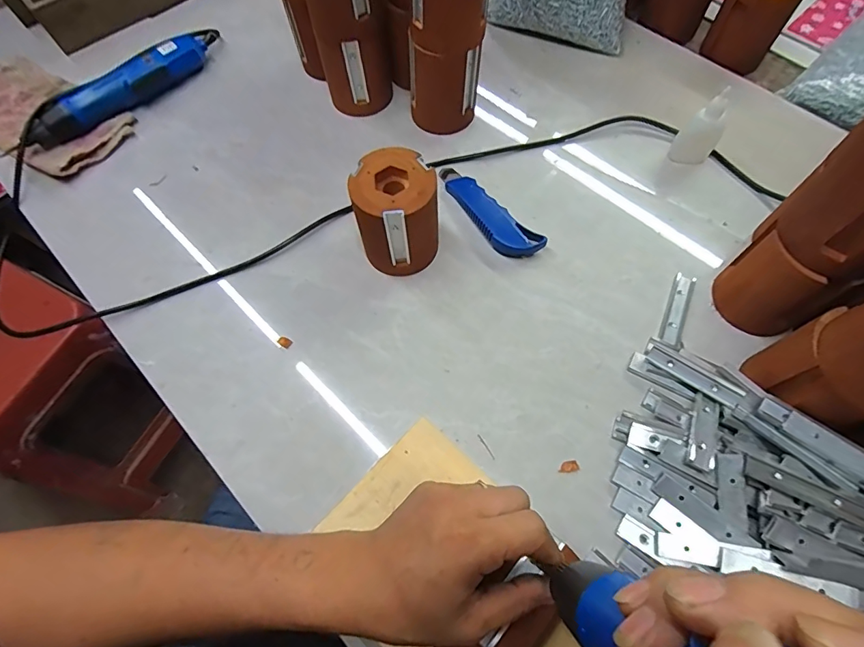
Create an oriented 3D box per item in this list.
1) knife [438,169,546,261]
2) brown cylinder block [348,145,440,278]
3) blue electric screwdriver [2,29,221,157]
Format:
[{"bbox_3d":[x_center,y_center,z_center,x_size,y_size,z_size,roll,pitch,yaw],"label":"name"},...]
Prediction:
[{"bbox_3d":[0.056,-0.123,0.499,0.039,0.024,0.147,-38,70,-14],"label":"knife"},{"bbox_3d":[-0.034,-0.105,0.452,0.080,0.102,0.079,-13,66,-4],"label":"brown cylinder block"},{"bbox_3d":[-0.392,-0.300,0.584,0.035,0.047,0.275,41,73,18],"label":"blue electric screwdriver"}]

